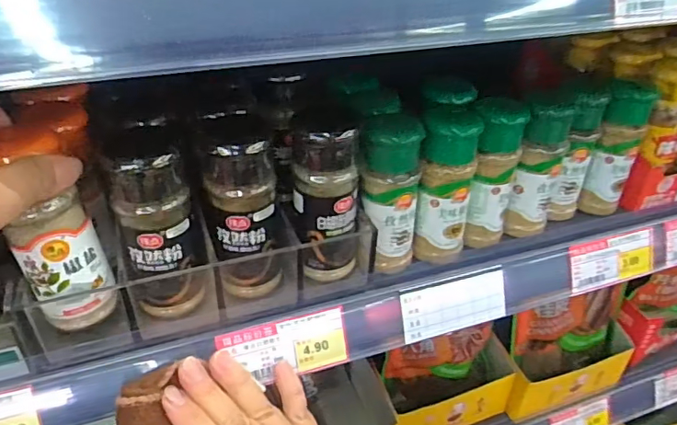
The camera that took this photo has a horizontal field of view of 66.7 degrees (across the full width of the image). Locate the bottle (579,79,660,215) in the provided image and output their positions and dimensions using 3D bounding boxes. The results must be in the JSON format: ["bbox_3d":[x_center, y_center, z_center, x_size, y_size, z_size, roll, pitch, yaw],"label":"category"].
[{"bbox_3d":[0.207,-0.045,0.385,0.031,0.102,0.041,18,39,21],"label":"bottle"}]

